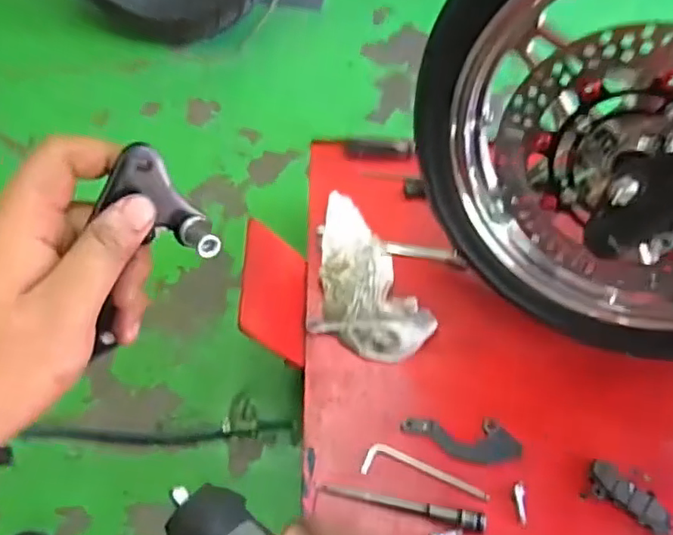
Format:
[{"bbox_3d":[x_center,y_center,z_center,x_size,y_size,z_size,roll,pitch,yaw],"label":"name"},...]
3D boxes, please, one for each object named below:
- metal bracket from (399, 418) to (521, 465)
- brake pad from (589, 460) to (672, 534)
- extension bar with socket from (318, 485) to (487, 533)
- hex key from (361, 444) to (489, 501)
[{"bbox_3d":[0.141,0.197,0.685,0.129,0.009,0.049,2,57,-1],"label":"metal bracket"},{"bbox_3d":[0.316,0.246,0.647,0.095,0.021,0.044,33,62,18],"label":"brake pad"},{"bbox_3d":[0.069,0.253,0.638,0.174,0.022,0.018,10,58,5],"label":"extension bar with socket"},{"bbox_3d":[0.098,0.222,0.662,0.135,0.005,0.034,10,63,10],"label":"hex key"}]

